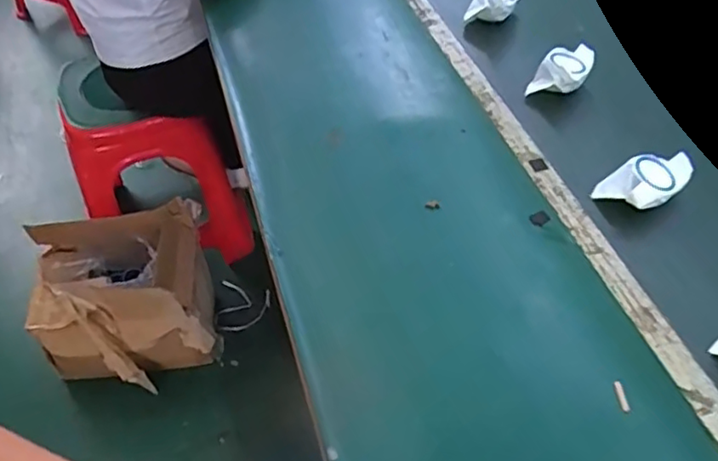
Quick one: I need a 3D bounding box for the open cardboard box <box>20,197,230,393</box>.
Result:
[{"bbox_3d":[-0.522,0.156,1.345,0.376,0.264,0.308,-11,51,-10],"label":"open cardboard box"}]

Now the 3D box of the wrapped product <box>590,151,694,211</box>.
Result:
[{"bbox_3d":[0.361,-0.064,0.765,0.110,0.042,0.075,-34,58,-26],"label":"wrapped product"}]

